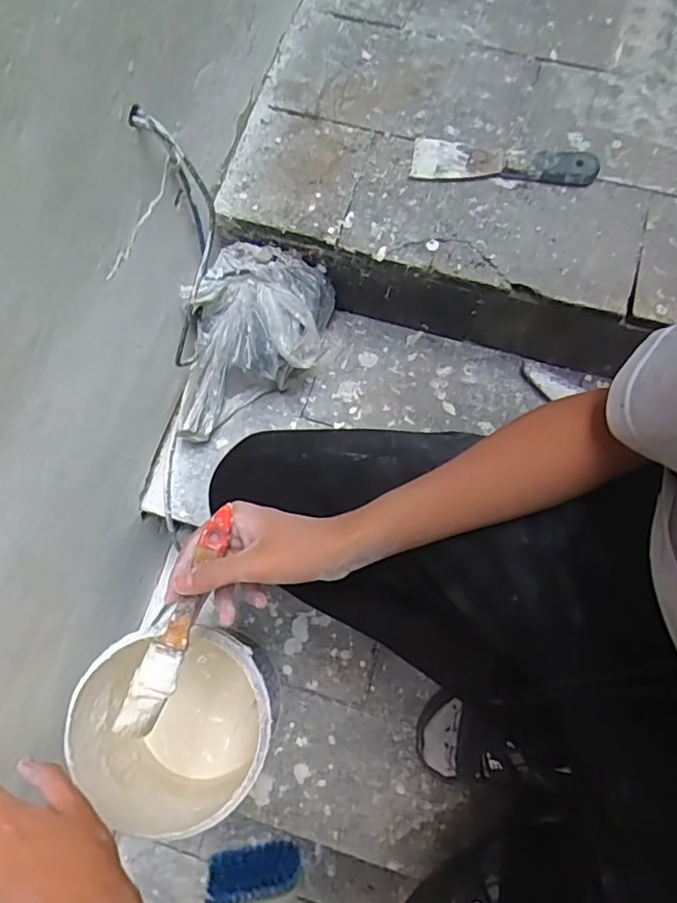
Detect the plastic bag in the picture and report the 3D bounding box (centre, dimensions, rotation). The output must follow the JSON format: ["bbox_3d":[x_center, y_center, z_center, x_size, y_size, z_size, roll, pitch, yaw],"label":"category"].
[{"bbox_3d":[-0.090,-0.110,0.640,0.135,0.112,0.210,13,71,5],"label":"plastic bag"}]

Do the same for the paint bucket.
[{"bbox_3d":[-0.156,0.280,0.617,0.180,0.190,0.175,0,71,1],"label":"paint bucket"}]

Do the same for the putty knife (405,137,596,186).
[{"bbox_3d":[0.177,-0.308,0.617,0.191,0.014,0.048,6,71,3],"label":"putty knife"}]

